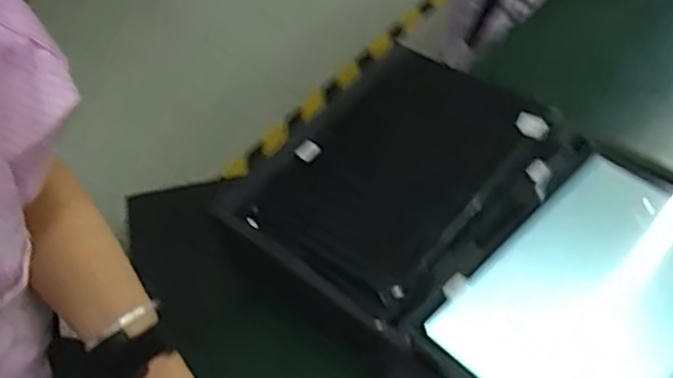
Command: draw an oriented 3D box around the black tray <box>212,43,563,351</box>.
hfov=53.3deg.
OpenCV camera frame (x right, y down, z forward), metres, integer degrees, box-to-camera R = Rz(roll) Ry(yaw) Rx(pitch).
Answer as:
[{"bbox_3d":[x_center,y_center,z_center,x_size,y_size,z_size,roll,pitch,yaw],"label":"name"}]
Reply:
[{"bbox_3d":[0.055,-0.016,0.637,0.222,0.044,0.294,25,55,28],"label":"black tray"}]

